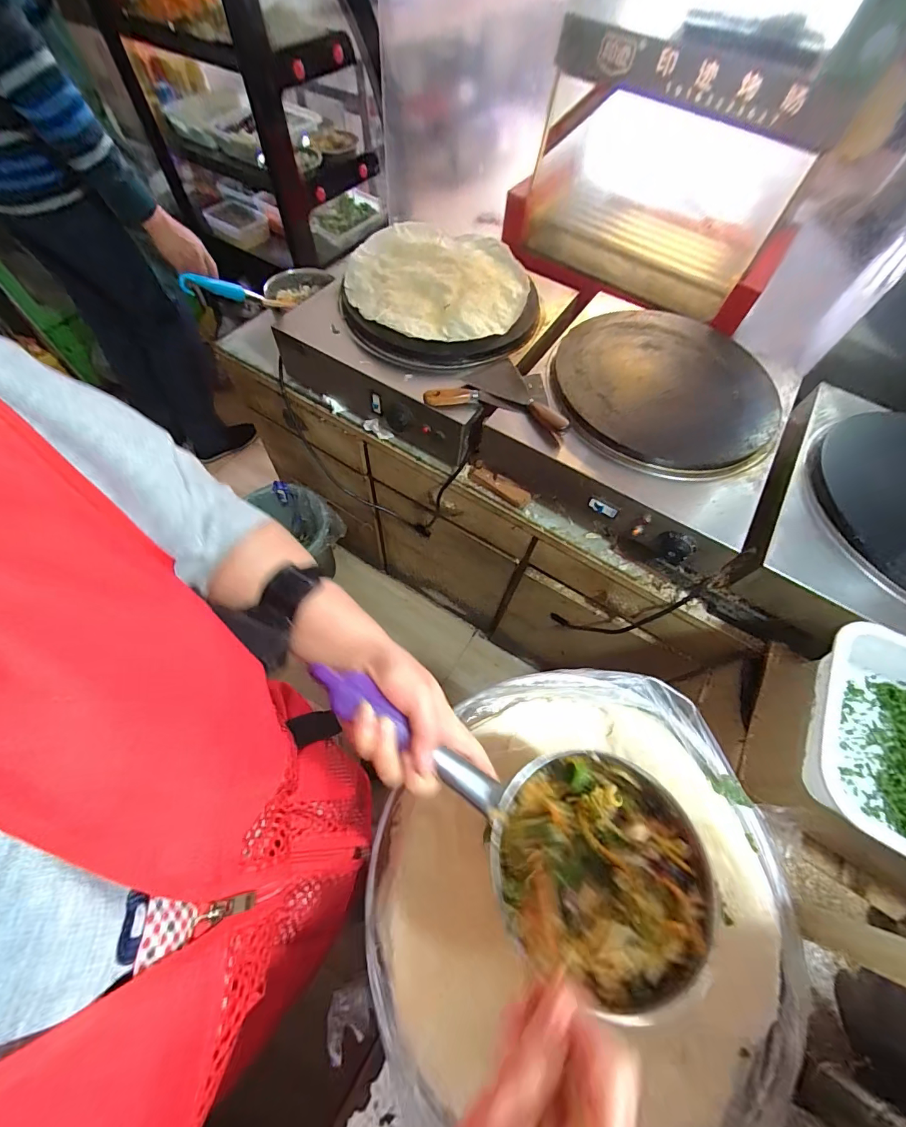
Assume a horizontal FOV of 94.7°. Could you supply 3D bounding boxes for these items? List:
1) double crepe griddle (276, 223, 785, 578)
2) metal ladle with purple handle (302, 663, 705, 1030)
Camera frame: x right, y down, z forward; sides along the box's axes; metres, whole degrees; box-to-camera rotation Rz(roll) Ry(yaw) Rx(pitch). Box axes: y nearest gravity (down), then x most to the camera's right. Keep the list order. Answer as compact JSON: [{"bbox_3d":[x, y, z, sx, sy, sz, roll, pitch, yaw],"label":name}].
[{"bbox_3d":[0.149,-0.389,0.812,0.908,0.148,0.452,29,65,14],"label":"double crepe griddle"},{"bbox_3d":[0.038,0.183,0.332,0.327,0.082,0.136,32,65,-2],"label":"metal ladle with purple handle"}]

